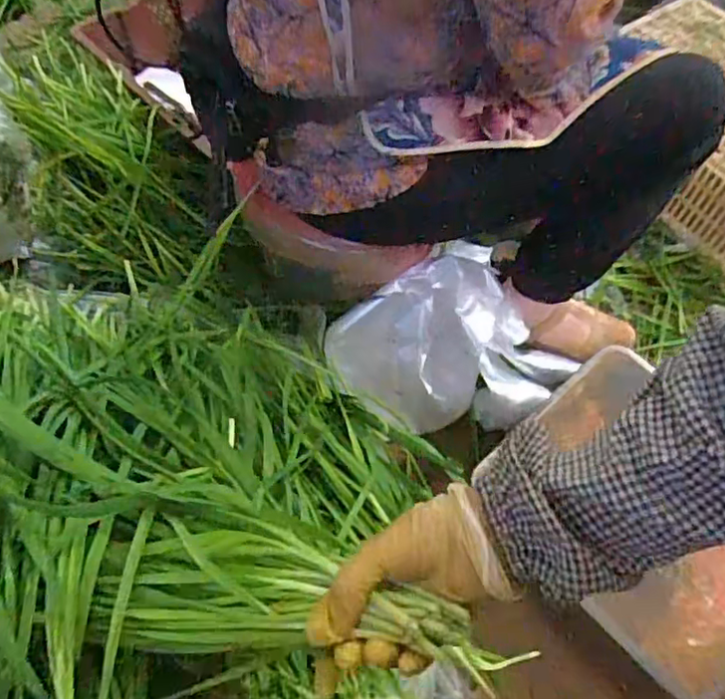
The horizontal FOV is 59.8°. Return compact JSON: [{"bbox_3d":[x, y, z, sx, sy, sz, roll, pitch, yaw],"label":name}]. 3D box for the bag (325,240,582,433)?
[{"bbox_3d":[0.126,0.006,0.865,0.312,0.155,0.218,-26,64,-15],"label":"bag"}]

